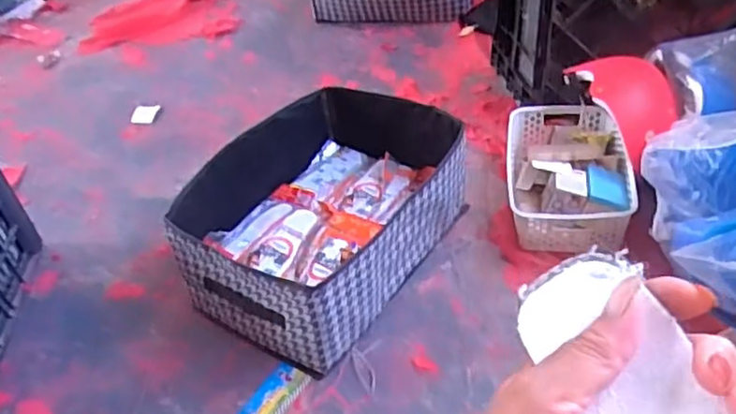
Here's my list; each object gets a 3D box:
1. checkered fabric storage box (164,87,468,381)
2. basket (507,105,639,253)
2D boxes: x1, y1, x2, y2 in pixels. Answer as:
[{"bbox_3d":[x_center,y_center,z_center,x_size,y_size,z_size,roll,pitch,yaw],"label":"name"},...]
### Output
[{"bbox_3d":[-0.066,0.001,1.082,0.320,0.167,0.438,22,50,27],"label":"checkered fabric storage box"},{"bbox_3d":[0.342,-0.067,1.163,0.198,0.078,0.317,3,44,10],"label":"basket"}]

